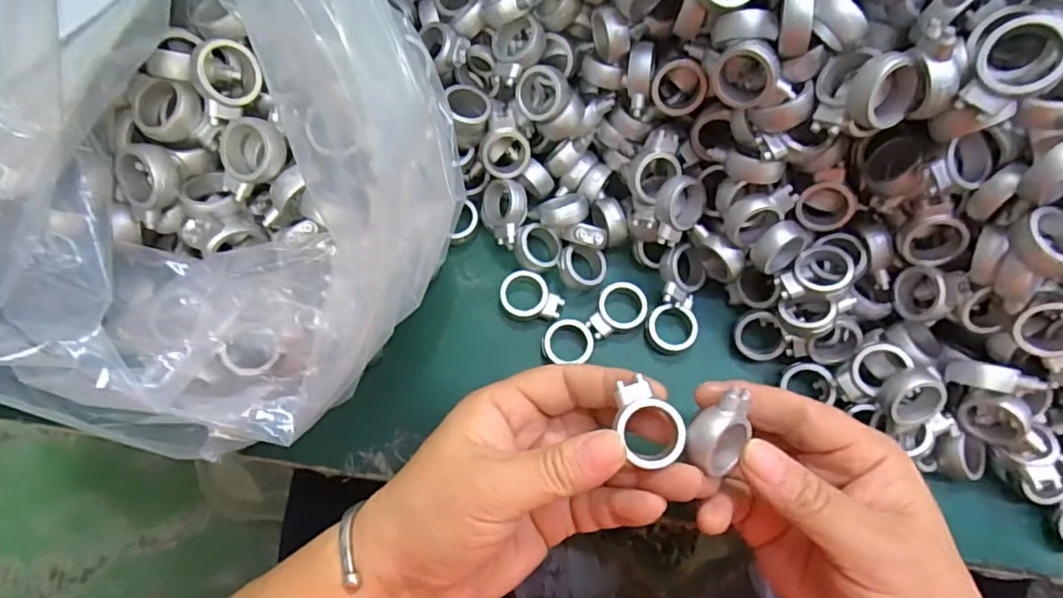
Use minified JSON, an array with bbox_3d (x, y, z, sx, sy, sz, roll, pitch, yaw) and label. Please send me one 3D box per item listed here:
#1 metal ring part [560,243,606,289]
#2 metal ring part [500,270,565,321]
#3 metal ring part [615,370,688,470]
[{"bbox_3d":[0.028,-0.018,0.312,0.028,0.014,0.021,6,91,-24],"label":"metal ring part"},{"bbox_3d":[0.000,0.000,0.309,0.034,0.009,0.025,22,76,8],"label":"metal ring part"},{"bbox_3d":[0.044,0.046,0.214,0.023,0.006,0.032,-21,74,-5],"label":"metal ring part"}]

